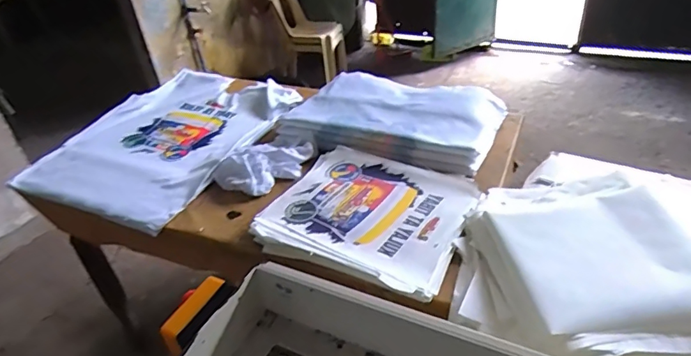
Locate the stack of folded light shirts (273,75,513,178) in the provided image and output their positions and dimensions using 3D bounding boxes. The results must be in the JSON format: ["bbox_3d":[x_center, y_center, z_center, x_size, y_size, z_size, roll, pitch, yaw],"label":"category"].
[{"bbox_3d":[0.125,-0.172,1.377,0.562,0.079,0.365,10,39,22],"label":"stack of folded light shirts"}]

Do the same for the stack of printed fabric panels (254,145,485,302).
[{"bbox_3d":[0.052,0.067,1.077,0.408,0.036,0.368,12,40,26],"label":"stack of printed fabric panels"}]

